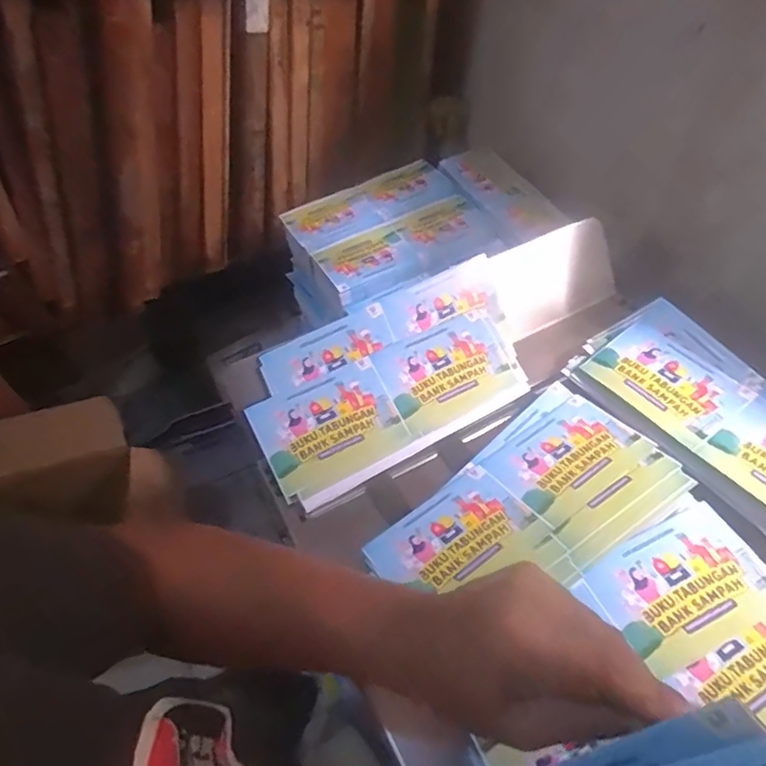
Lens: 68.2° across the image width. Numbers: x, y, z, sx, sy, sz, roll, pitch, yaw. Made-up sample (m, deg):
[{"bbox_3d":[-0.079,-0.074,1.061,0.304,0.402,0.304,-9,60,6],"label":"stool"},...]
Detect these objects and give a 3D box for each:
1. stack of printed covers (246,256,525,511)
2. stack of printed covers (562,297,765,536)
[{"bbox_3d":[0.013,-0.007,0.660,0.335,0.017,0.175,-26,84,-16],"label":"stack of printed covers"},{"bbox_3d":[0.360,0.037,0.604,0.159,0.035,0.321,-24,55,-17],"label":"stack of printed covers"}]

